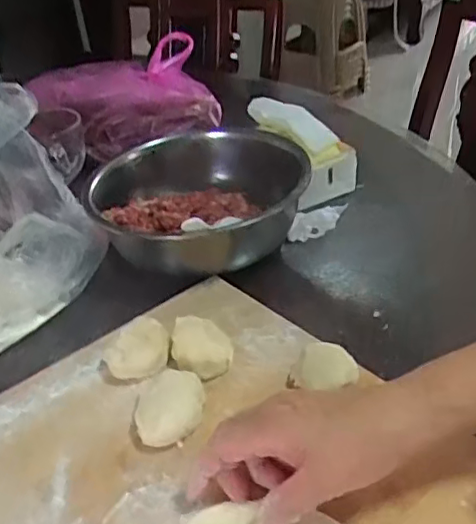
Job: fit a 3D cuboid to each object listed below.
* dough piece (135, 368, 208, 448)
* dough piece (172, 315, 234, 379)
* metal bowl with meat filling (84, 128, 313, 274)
[{"bbox_3d":[-0.047,0.102,0.428,0.046,0.028,0.045,-5,34,0],"label":"dough piece"},{"bbox_3d":[-0.028,0.063,0.470,0.044,0.037,0.036,-11,34,-7],"label":"dough piece"},{"bbox_3d":[-0.034,-0.057,0.626,0.200,0.093,0.210,-4,34,3],"label":"metal bowl with meat filling"}]

